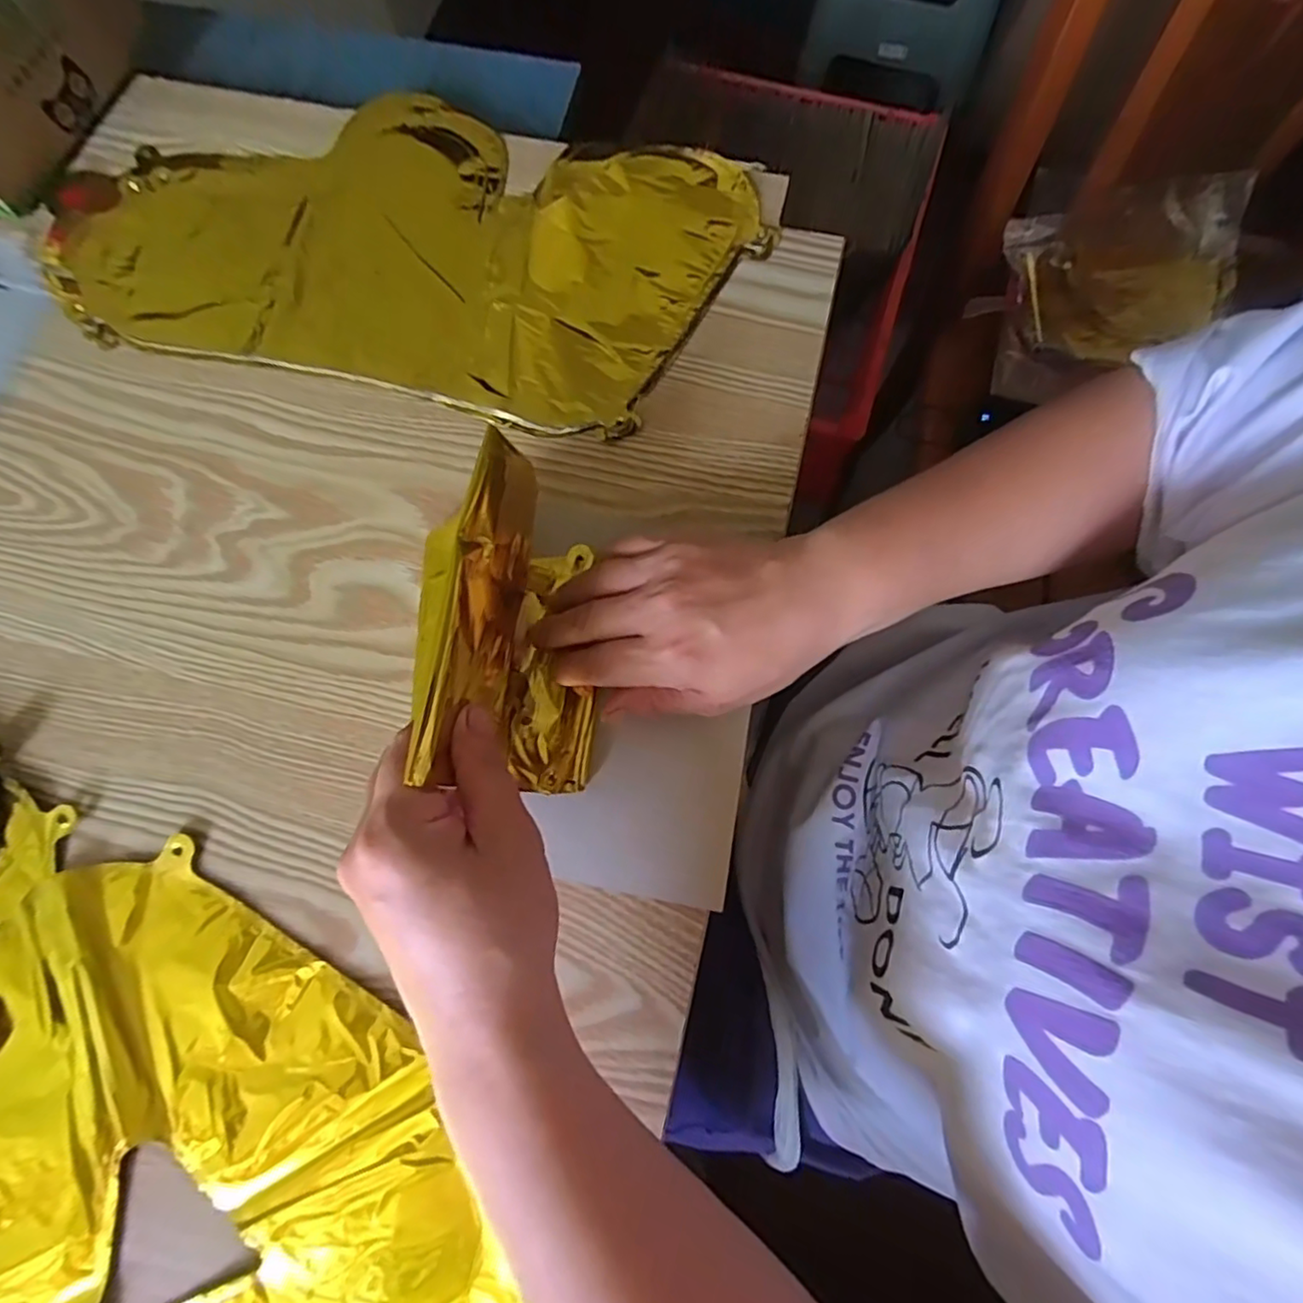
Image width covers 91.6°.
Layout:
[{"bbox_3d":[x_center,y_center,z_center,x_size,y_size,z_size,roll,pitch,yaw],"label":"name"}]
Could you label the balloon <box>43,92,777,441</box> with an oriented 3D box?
[{"bbox_3d":[-0.159,-0.260,0.399,0.416,0.010,0.212,14,76,5],"label":"balloon"}]

